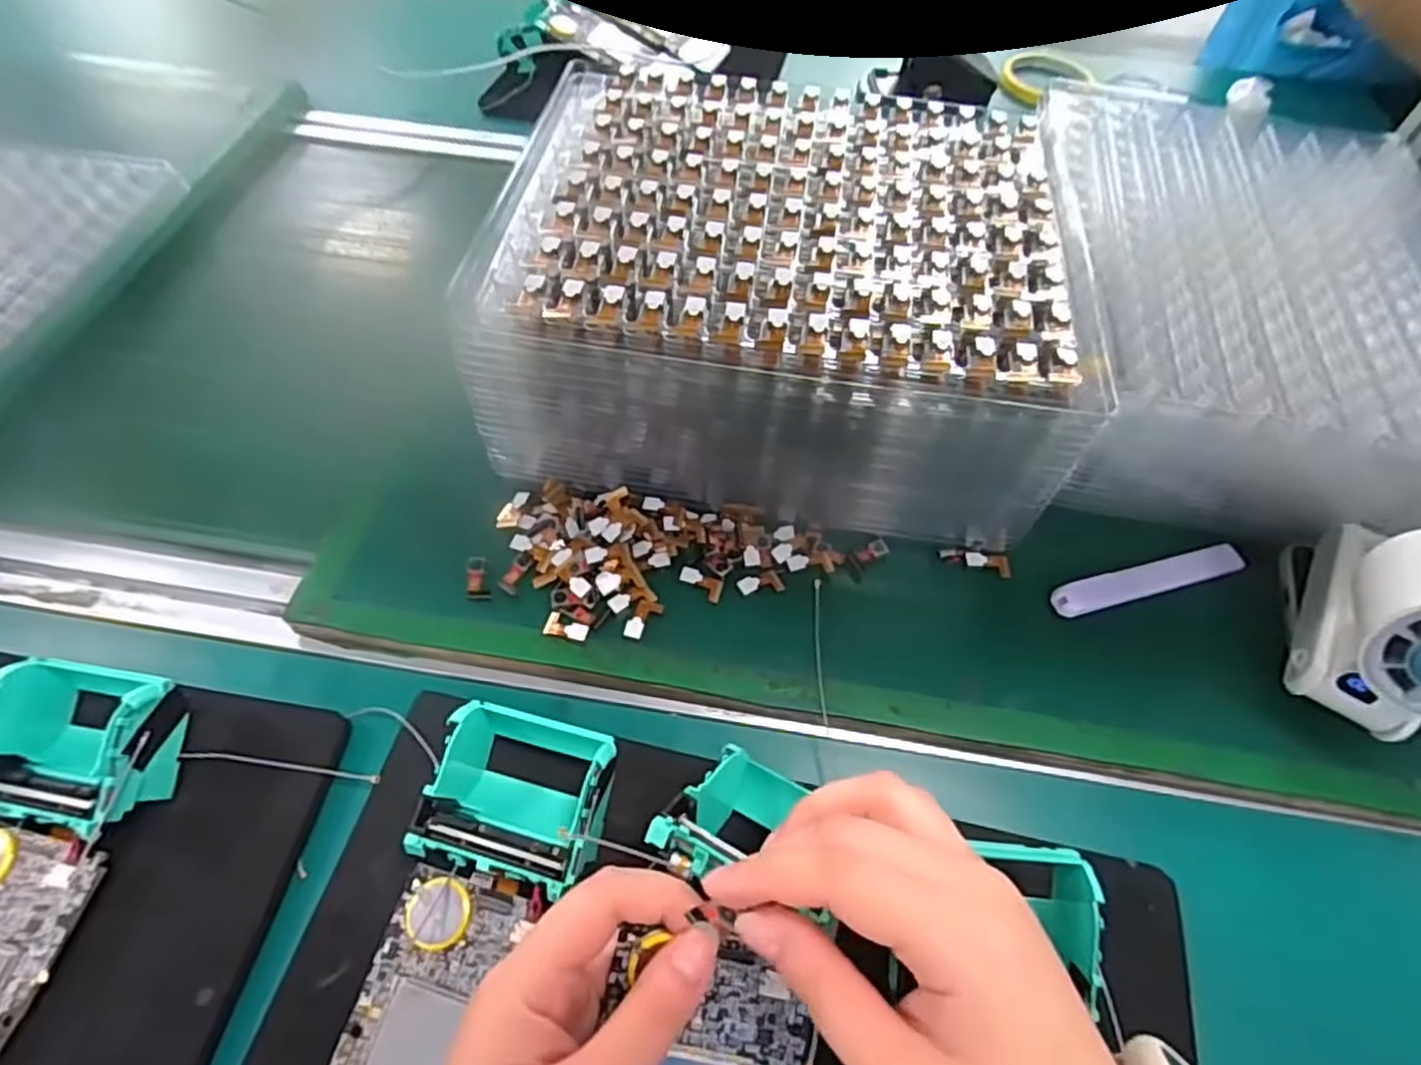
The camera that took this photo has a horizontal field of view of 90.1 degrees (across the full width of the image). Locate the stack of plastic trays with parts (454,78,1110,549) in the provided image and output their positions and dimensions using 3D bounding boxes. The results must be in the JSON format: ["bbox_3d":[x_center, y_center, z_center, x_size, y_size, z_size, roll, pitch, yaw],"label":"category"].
[{"bbox_3d":[0.036,-0.127,0.390,0.278,0.114,0.218,7,59,2],"label":"stack of plastic trays with parts"}]

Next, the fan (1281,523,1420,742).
[{"bbox_3d":[0.306,0.033,0.310,0.054,0.100,0.099,31,63,16],"label":"fan"}]

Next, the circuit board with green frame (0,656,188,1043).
[{"bbox_3d":[-0.276,0.143,0.260,0.074,0.036,0.195,9,59,3],"label":"circuit board with green frame"}]

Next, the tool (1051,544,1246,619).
[{"bbox_3d":[0.227,0.024,0.366,0.110,0.013,0.018,-15,60,-11],"label":"tool"}]

